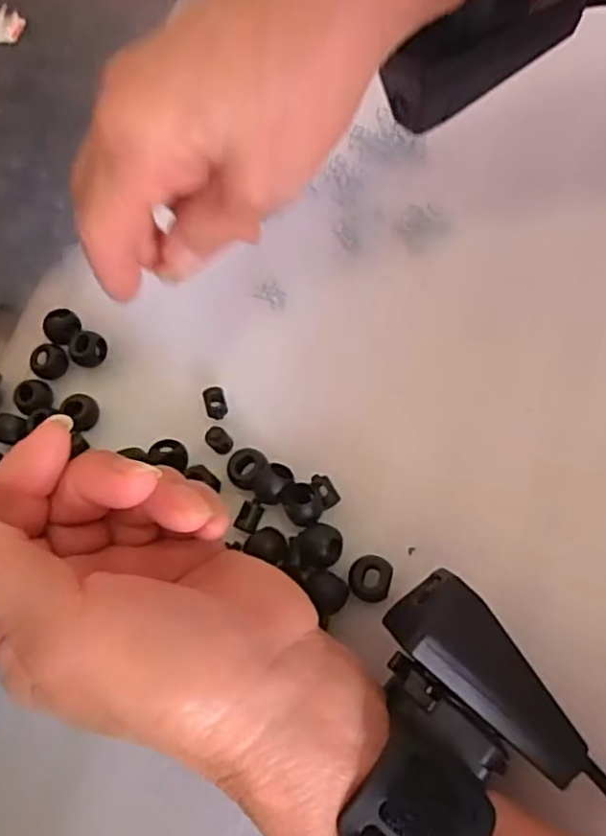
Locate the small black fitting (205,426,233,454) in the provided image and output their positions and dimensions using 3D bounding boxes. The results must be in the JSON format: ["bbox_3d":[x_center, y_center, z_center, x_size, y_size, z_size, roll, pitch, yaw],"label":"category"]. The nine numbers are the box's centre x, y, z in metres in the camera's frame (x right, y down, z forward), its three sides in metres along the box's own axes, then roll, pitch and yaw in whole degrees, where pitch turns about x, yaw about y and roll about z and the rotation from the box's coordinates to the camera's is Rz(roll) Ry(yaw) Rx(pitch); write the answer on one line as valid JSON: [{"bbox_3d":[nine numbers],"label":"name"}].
[{"bbox_3d":[-0.041,0.011,0.309,0.011,0.010,0.009,30,78,18],"label":"small black fitting"}]

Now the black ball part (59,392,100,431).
[{"bbox_3d":[-0.116,-0.004,0.334,0.016,0.011,0.017,-3,70,9],"label":"black ball part"}]

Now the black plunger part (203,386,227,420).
[{"bbox_3d":[-0.044,-0.008,0.321,0.010,0.005,0.016,-19,69,2],"label":"black plunger part"}]

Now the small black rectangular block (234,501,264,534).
[{"bbox_3d":[-0.025,0.046,0.295,0.011,0.004,0.013,22,76,16],"label":"small black rectangular block"}]

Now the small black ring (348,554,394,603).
[{"bbox_3d":[0.029,0.069,0.276,0.018,0.008,0.019,-3,70,9],"label":"small black ring"}]

